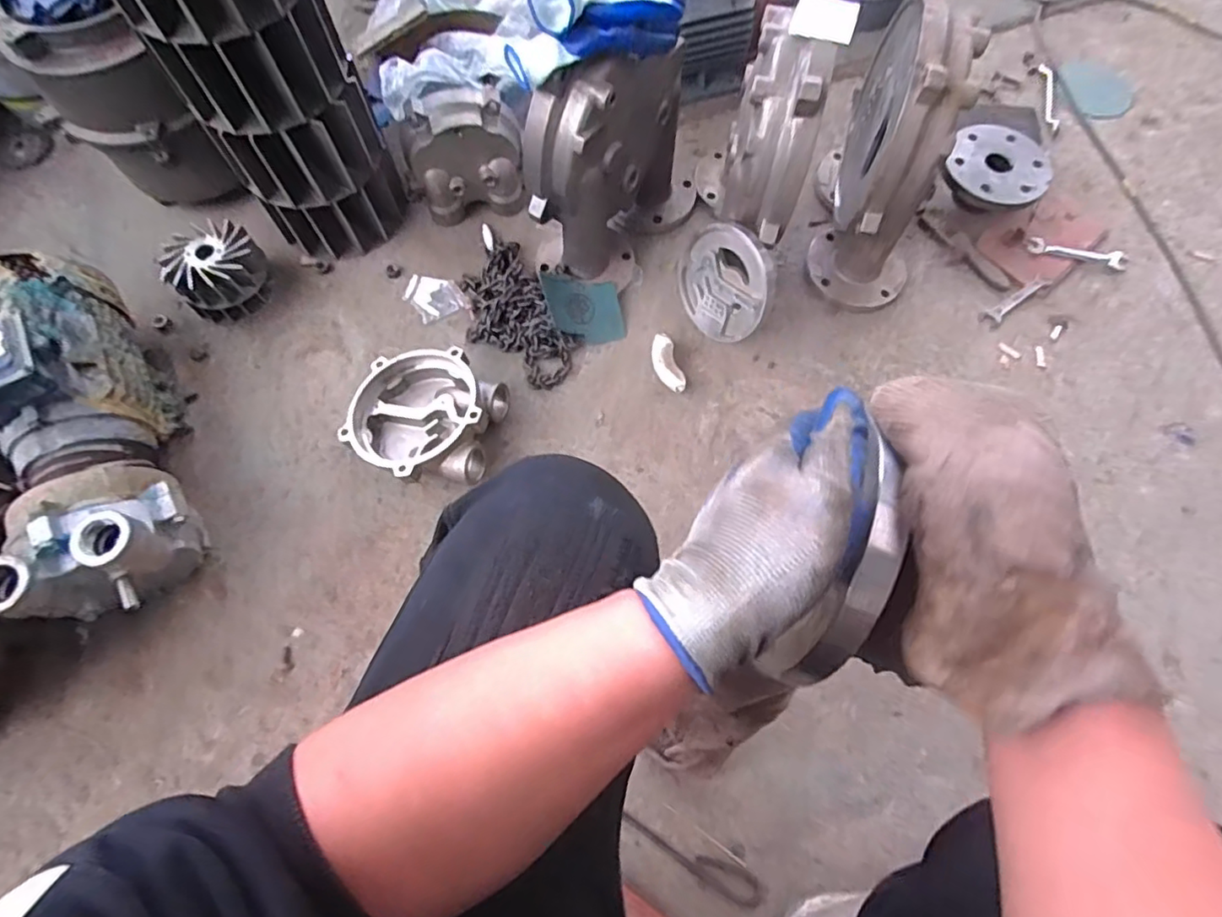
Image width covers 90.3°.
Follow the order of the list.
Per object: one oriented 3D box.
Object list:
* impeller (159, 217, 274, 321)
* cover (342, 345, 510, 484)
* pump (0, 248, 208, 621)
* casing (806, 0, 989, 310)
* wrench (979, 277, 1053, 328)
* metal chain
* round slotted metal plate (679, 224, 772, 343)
[{"bbox_3d":[-0.627,-0.297,0.984,0.144,0.095,0.142,0,68,-1],"label":"impeller"},{"bbox_3d":[-0.278,-0.065,0.919,0.214,0.099,0.199,11,68,4],"label":"cover"},{"bbox_3d":[-0.716,-0.038,0.814,0.186,0.249,0.516,-30,71,-12],"label":"pump"},{"bbox_3d":[0.447,-0.468,0.937,0.162,0.357,0.326,12,68,4],"label":"casing"},{"bbox_3d":[0.701,-0.275,1.054,0.152,0.006,0.030,-34,74,-12],"label":"wrench"},{"bbox_3d":[-0.143,-0.252,1.020,0.251,0.038,0.194,36,72,13],"label":"metal chain"},{"bbox_3d":[0.178,-0.271,0.961,0.018,0.170,0.165,-25,89,-33],"label":"round slotted metal plate"}]

